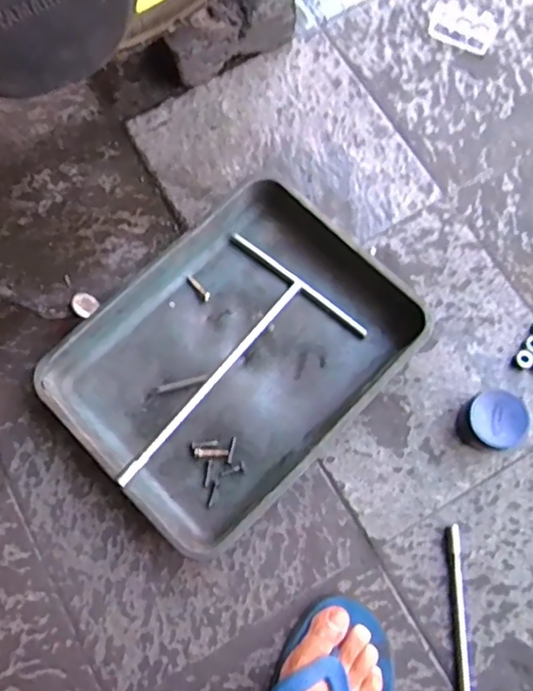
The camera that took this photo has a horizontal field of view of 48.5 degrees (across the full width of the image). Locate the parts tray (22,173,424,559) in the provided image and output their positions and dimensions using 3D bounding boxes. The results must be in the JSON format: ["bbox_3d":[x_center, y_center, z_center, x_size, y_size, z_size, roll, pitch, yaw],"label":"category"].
[{"bbox_3d":[-0.030,0.010,0.637,0.270,0.052,0.350,44,79,11],"label":"parts tray"}]

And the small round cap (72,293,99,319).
[{"bbox_3d":[-0.198,-0.044,0.644,0.030,0.010,0.028,39,53,8],"label":"small round cap"}]

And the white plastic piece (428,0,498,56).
[{"bbox_3d":[0.259,-0.420,0.777,0.083,0.010,0.065,26,76,7],"label":"white plastic piece"}]

